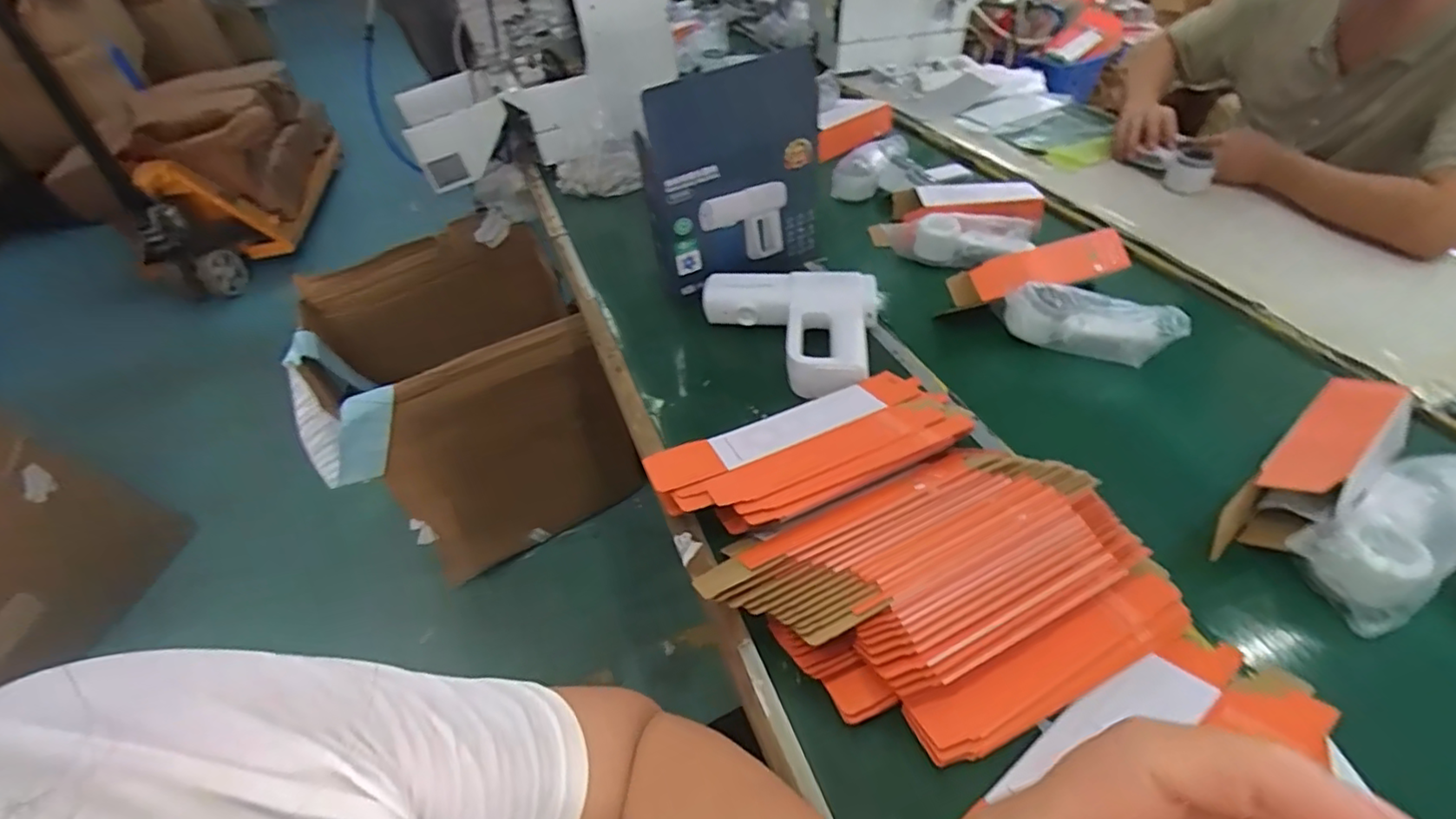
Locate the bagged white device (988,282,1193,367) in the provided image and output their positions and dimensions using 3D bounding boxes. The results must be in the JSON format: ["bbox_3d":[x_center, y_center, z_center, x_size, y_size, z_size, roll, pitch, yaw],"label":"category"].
[{"bbox_3d":[0.420,-0.104,0.721,0.189,0.070,0.066,16,50,21],"label":"bagged white device"}]

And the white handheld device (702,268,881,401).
[{"bbox_3d":[0.064,-0.099,0.761,0.223,0.058,0.187,7,47,14],"label":"white handheld device"}]

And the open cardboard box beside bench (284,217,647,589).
[{"bbox_3d":[-0.565,-0.006,1.365,0.510,0.545,0.445,-24,48,-16],"label":"open cardboard box beside bench"}]

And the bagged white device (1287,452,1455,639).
[{"bbox_3d":[0.563,0.100,0.508,0.187,0.064,0.079,-24,48,-16],"label":"bagged white device"}]

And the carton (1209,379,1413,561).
[{"bbox_3d":[0.517,0.056,0.539,0.214,0.076,0.068,-32,51,-23],"label":"carton"}]

